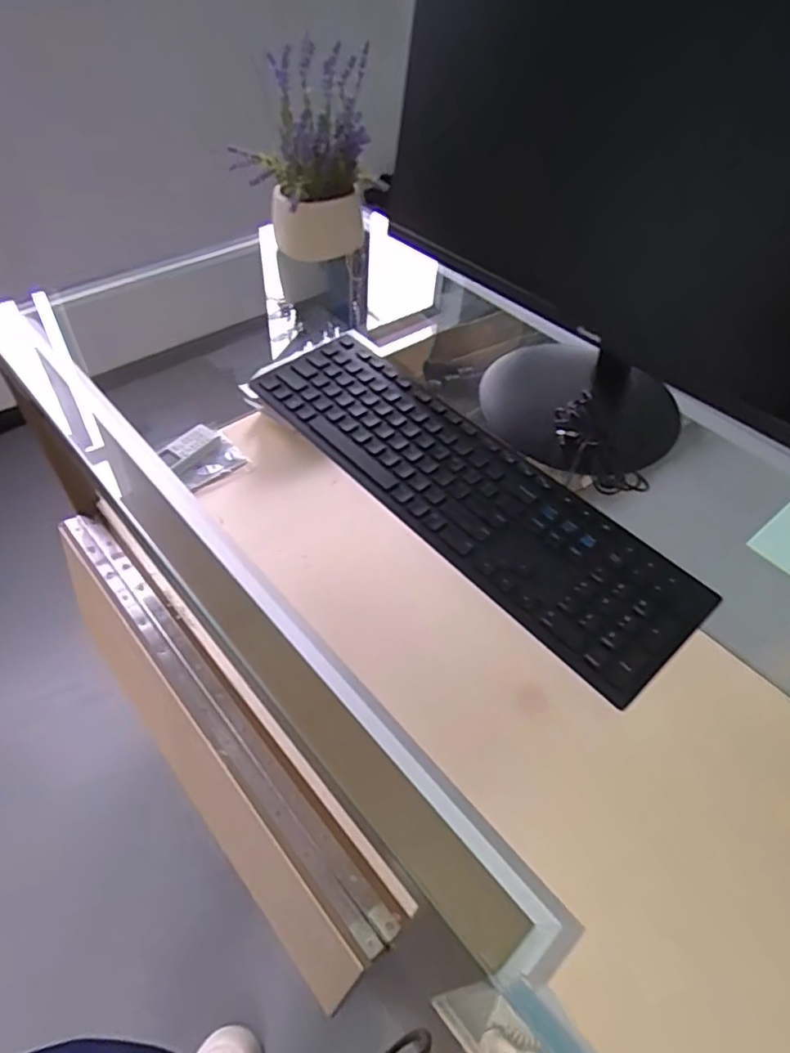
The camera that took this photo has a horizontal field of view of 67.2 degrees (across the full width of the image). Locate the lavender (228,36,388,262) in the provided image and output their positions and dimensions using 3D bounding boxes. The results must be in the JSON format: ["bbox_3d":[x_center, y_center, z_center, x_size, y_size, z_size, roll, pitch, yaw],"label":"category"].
[{"bbox_3d":[-0.117,-0.489,0.791,0.166,0.240,0.113,-30,58,-25],"label":"lavender"}]

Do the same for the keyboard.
[{"bbox_3d":[0.049,-0.042,0.519,0.124,0.021,0.441,-33,59,-27],"label":"keyboard"}]

